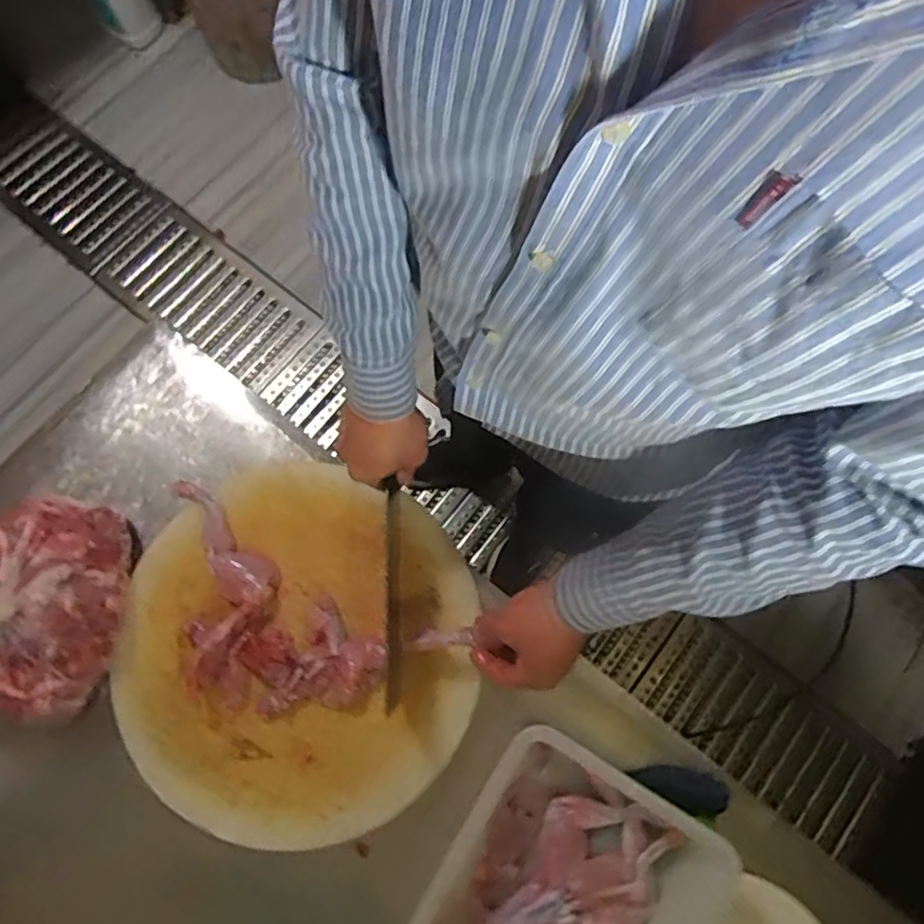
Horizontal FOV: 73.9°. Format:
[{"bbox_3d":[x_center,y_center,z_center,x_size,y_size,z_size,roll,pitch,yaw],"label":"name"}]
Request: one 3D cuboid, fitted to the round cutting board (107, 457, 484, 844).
[{"bbox_3d":[-0.171,0.193,0.660,0.372,0.050,0.359,0,76,-1],"label":"round cutting board"}]

